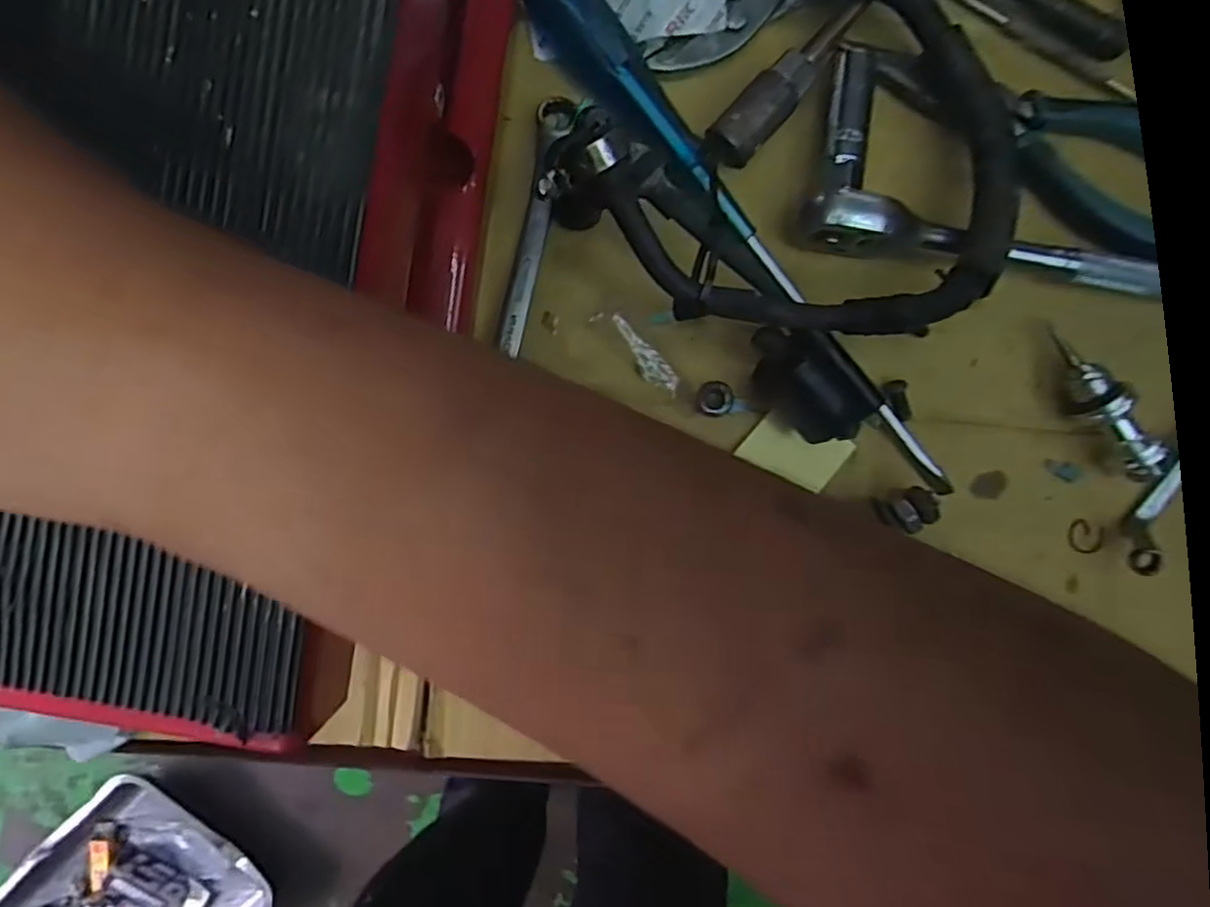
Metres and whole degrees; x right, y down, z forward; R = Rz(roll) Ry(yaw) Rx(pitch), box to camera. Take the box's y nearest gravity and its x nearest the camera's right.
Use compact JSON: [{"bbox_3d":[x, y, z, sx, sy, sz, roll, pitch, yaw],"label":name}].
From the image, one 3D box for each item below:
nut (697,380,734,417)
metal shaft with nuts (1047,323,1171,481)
[{"bbox_3d":[0.052,-0.025,0.324,0.017,0.004,0.016,6,94,-4],"label":"nut"},{"bbox_3d":[0.231,-0.023,0.323,0.019,0.019,0.078,-31,82,-1],"label":"metal shaft with nuts"}]

